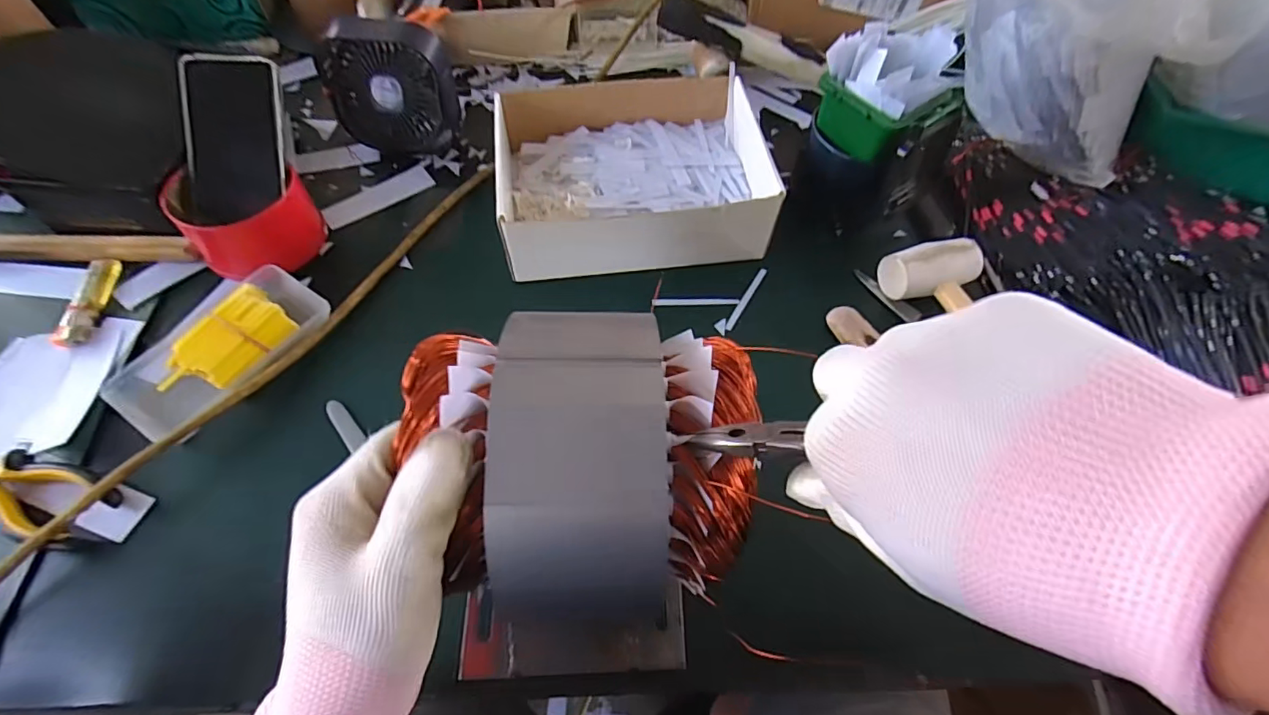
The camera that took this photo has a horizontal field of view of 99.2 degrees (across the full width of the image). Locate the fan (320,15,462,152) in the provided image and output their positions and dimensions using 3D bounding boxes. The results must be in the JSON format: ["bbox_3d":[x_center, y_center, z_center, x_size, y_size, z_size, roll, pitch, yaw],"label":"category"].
[{"bbox_3d":[-0.244,-0.274,0.549,0.121,0.118,0.046,6,41,-3],"label":"fan"}]

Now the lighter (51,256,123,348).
[{"bbox_3d":[-0.465,-0.047,0.460,0.027,0.011,0.090,-8,61,-7],"label":"lighter"}]

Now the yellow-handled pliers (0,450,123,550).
[{"bbox_3d":[-0.442,0.088,0.379,0.162,0.031,0.049,18,61,7],"label":"yellow-handled pliers"}]

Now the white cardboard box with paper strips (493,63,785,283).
[{"bbox_3d":[-0.004,-0.174,0.518,0.246,0.080,0.201,-7,61,-6],"label":"white cardboard box with paper strips"}]

